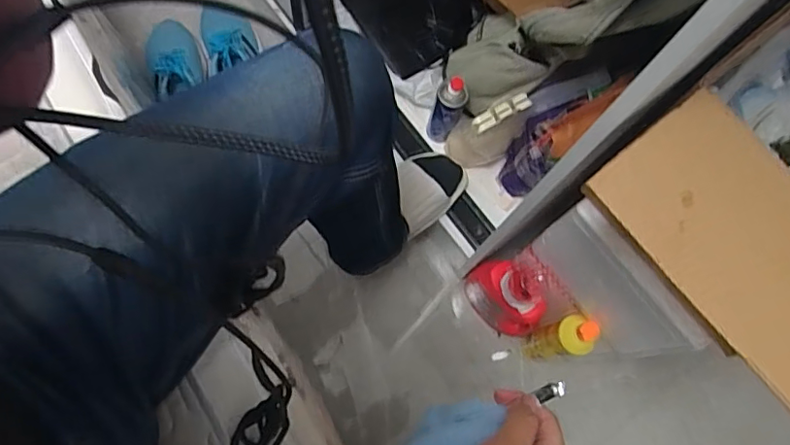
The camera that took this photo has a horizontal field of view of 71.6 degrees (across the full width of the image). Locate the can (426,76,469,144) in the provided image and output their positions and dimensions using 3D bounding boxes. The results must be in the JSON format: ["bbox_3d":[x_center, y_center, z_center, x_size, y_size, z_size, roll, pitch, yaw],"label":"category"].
[{"bbox_3d":[0.089,-0.191,0.917,0.049,0.142,0.047,2,72,-5],"label":"can"}]

